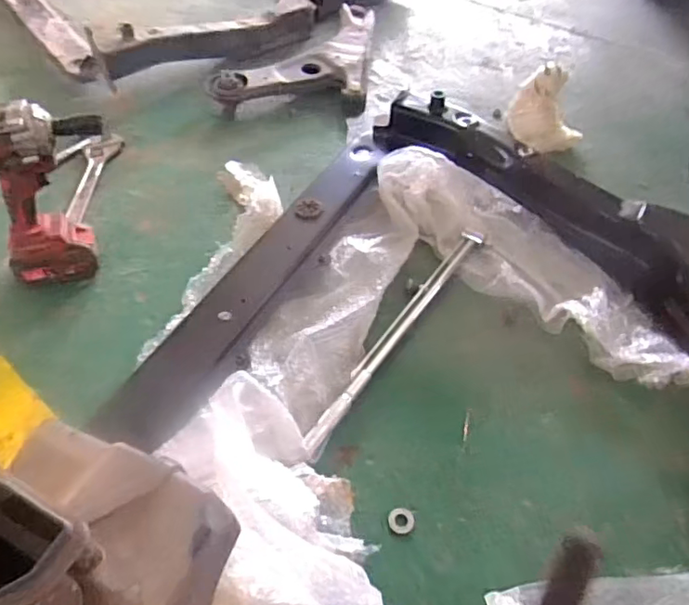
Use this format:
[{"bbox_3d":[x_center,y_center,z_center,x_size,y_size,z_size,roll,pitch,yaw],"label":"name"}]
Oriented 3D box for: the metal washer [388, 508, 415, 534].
[{"bbox_3d":[0.065,0.250,0.651,0.029,0.008,0.028,2,48,-2],"label":"metal washer"}]

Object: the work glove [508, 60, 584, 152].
[{"bbox_3d":[0.400,-0.380,1.140,0.115,0.112,0.158,-8,51,-10],"label":"work glove"}]

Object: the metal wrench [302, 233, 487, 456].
[{"bbox_3d":[0.081,0.036,0.818,0.032,0.019,0.461,29,52,21],"label":"metal wrench"}]

